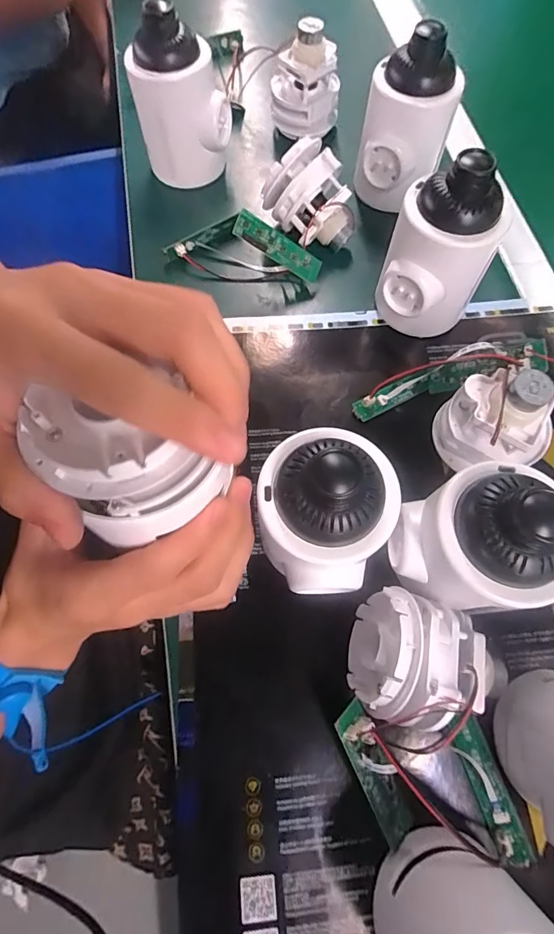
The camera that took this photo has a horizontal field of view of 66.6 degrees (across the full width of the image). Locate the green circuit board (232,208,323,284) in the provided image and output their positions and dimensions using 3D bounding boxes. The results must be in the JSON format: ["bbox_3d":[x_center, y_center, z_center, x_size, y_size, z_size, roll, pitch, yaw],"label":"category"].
[{"bbox_3d":[0.002,-0.187,0.360,0.083,0.005,0.022,18,102,-30],"label":"green circuit board"}]

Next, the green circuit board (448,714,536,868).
[{"bbox_3d":[0.120,0.183,0.240,0.019,0.012,0.071,-16,69,-7],"label":"green circuit board"}]

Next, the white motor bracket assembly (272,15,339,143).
[{"bbox_3d":[0.029,-0.392,0.438,0.069,0.094,0.054,2,68,2],"label":"white motor bracket assembly"}]

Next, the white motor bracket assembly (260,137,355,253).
[{"bbox_3d":[0.029,-0.236,0.381,0.064,0.078,0.063,-25,70,-10],"label":"white motor bracket assembly"}]

